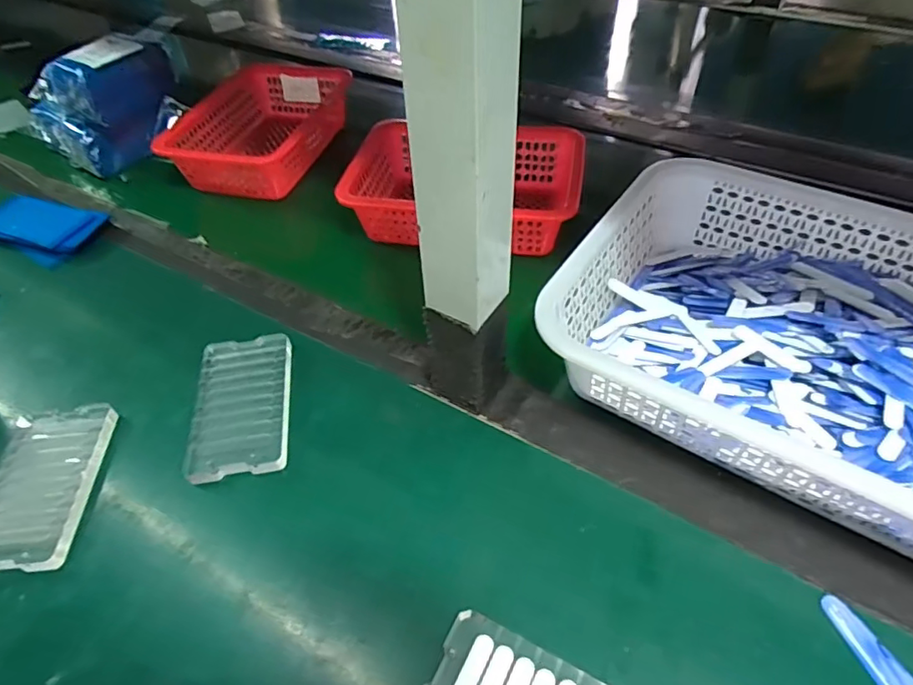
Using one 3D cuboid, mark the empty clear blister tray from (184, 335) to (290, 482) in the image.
[{"bbox_3d":[-0.163,0.045,0.433,0.069,0.016,0.121,-7,48,-3],"label":"empty clear blister tray"}]

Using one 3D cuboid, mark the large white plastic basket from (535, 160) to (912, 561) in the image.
[{"bbox_3d":[0.260,0.002,0.399,0.349,0.079,0.248,25,54,24],"label":"large white plastic basket"}]

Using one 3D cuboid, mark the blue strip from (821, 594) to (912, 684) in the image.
[{"bbox_3d":[0.224,0.166,0.306,0.016,0.004,0.062,-23,51,-16],"label":"blue strip"}]

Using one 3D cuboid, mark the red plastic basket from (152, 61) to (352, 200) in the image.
[{"bbox_3d":[-0.233,-0.256,0.694,0.164,0.067,0.242,12,50,14],"label":"red plastic basket"}]

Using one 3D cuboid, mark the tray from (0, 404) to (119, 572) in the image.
[{"bbox_3d":[-0.286,0.095,0.391,0.066,0.015,0.120,-5,48,-1],"label":"tray"}]

